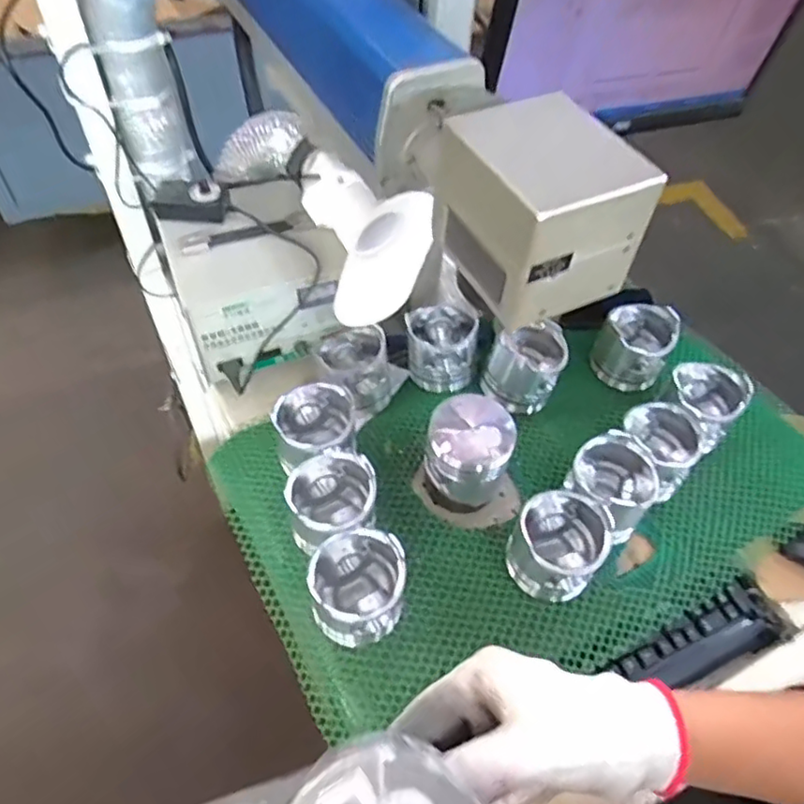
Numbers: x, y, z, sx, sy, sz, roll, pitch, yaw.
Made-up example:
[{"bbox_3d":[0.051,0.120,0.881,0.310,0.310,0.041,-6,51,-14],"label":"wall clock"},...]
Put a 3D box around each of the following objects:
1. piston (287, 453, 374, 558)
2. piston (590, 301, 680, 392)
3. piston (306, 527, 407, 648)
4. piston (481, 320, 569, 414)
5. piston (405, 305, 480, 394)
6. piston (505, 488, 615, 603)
[{"bbox_3d":[-0.074,0.110,0.669,0.086,0.084,0.091,2,51,-3],"label":"piston"},{"bbox_3d":[0.310,-0.076,0.850,0.089,0.094,0.082,26,54,15],"label":"piston"},{"bbox_3d":[-0.044,0.181,0.618,0.088,0.085,0.085,2,51,-3],"label":"piston"},{"bbox_3d":[0.158,-0.043,0.815,0.086,0.096,0.096,31,55,19],"label":"piston"},{"bbox_3d":[0.051,-0.076,0.829,0.093,0.099,0.090,3,51,-3],"label":"piston"},{"bbox_3d":[0.161,0.150,0.660,0.088,0.090,0.088,2,51,-3],"label":"piston"}]

